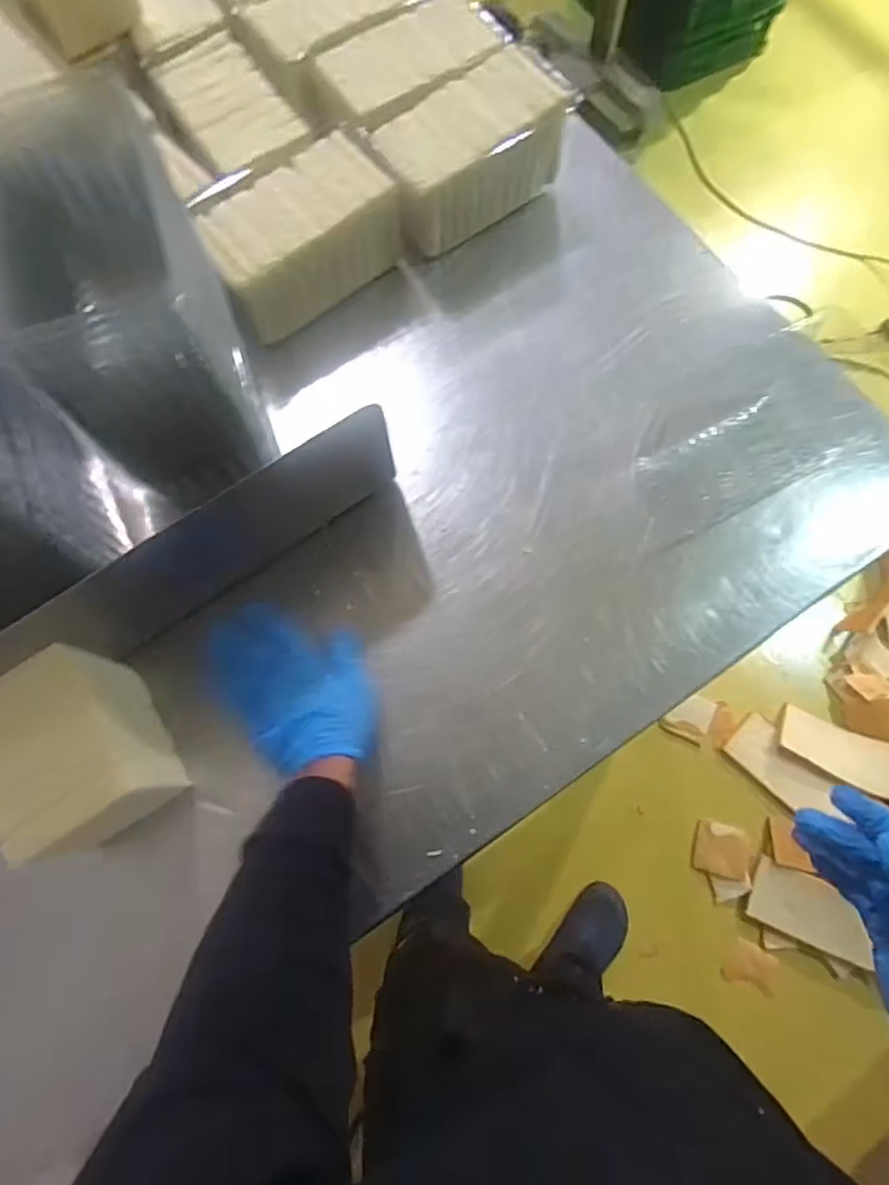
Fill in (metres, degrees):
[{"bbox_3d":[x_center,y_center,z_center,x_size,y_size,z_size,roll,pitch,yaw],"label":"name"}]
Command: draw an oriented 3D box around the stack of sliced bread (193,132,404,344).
[{"bbox_3d":[-0.147,-0.357,0.637,0.186,0.086,0.097,-36,75,-10],"label":"stack of sliced bread"}]

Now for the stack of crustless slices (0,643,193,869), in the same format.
[{"bbox_3d":[-0.285,0.130,0.486,0.107,0.094,0.141,-32,75,-9],"label":"stack of crustless slices"}]

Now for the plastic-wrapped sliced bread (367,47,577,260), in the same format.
[{"bbox_3d":[0.024,-0.461,0.658,0.212,0.090,0.102,-37,76,-10],"label":"plastic-wrapped sliced bread"}]

